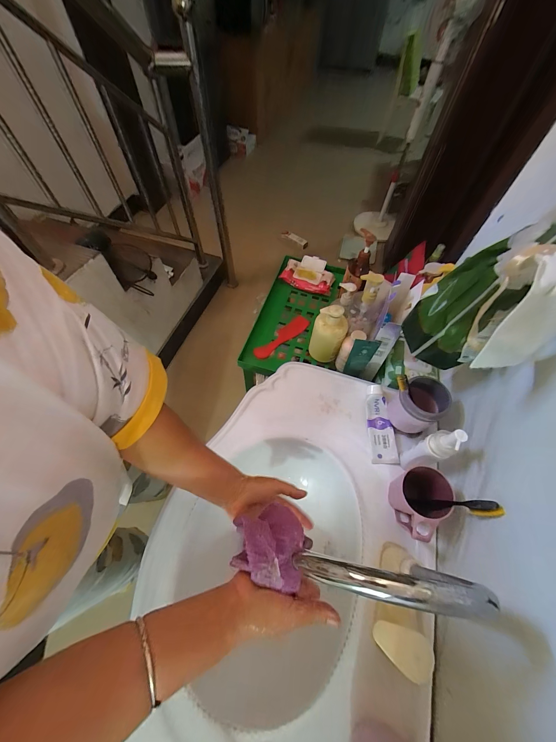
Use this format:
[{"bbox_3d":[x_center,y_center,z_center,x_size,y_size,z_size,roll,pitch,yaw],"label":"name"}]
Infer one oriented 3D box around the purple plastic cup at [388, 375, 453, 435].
[{"bbox_3d":[0.272,0.068,0.520,0.091,0.113,0.087,-33,66,-19],"label":"purple plastic cup"}]

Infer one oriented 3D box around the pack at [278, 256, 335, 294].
[{"bbox_3d":[0.113,-0.348,0.949,0.178,0.037,0.151,21,62,11],"label":"pack"}]

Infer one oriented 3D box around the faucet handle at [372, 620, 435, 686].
[{"bbox_3d":[0.162,0.360,0.340,0.074,0.011,0.046,16,61,8],"label":"faucet handle"}]

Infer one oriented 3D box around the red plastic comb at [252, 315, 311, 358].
[{"bbox_3d":[0.014,-0.109,0.825,0.219,0.013,0.052,-39,68,-21],"label":"red plastic comb"}]

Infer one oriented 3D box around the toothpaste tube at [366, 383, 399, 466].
[{"bbox_3d":[0.222,0.113,0.570,0.052,0.026,0.166,1,60,-1],"label":"toothpaste tube"}]

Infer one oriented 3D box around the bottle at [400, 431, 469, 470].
[{"bbox_3d":[0.263,0.140,0.461,0.034,0.167,0.038,-19,62,-12],"label":"bottle"}]

